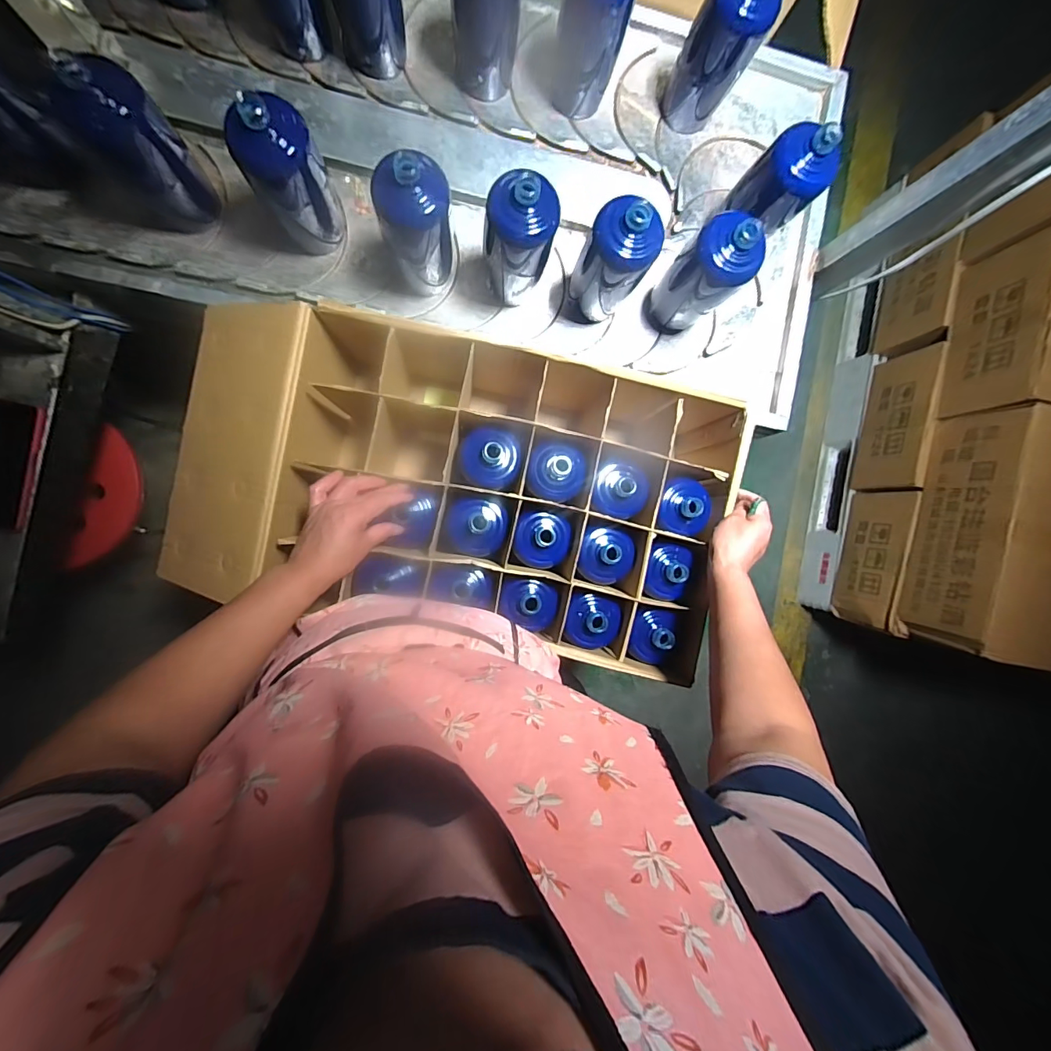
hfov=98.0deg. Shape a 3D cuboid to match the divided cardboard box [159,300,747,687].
[{"bbox_3d":[-0.094,-0.057,0.627,0.685,0.205,0.379,15,90,-4],"label":"divided cardboard box"}]

